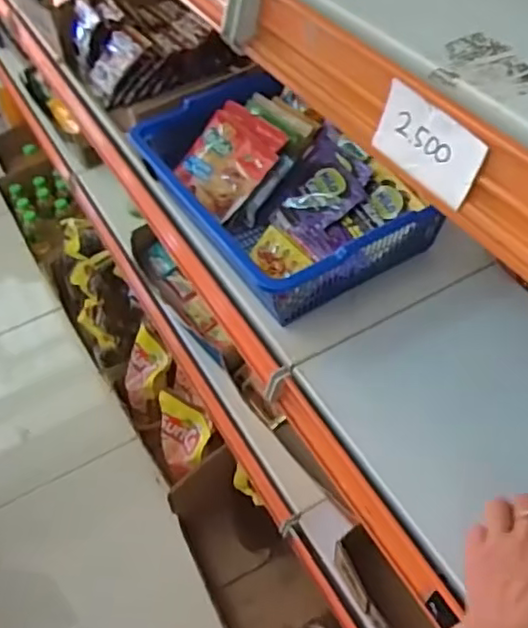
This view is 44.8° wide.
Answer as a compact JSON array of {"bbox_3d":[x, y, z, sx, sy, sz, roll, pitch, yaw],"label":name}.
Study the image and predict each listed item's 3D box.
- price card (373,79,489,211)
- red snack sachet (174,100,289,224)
[{"bbox_3d":[0.061,-0.065,0.245,0.004,0.027,0.053,-10,47,-34],"label":"price card"},{"bbox_3d":[-0.038,-0.169,0.702,0.097,0.026,0.116,35,89,16],"label":"red snack sachet"}]

